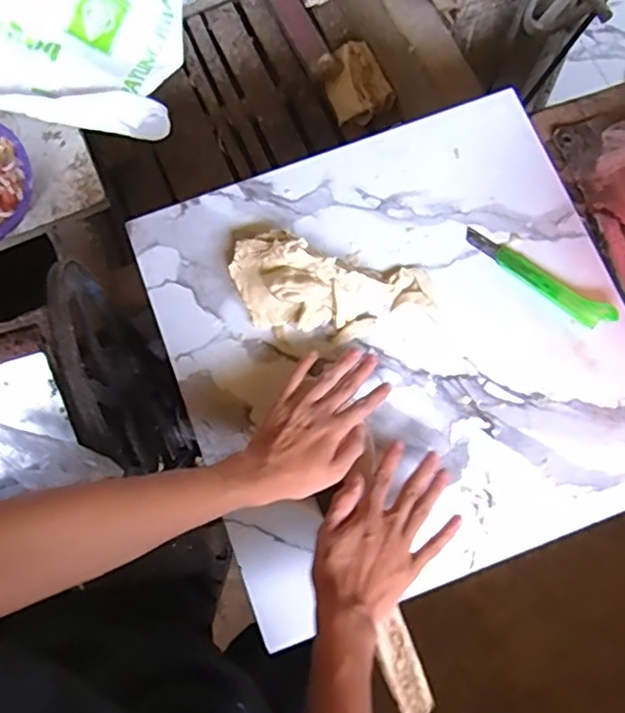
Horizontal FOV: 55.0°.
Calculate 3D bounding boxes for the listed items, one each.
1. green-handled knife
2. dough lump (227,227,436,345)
[{"bbox_3d":[0.254,-0.092,0.672,0.180,0.016,0.033,39,79,8],"label":"green-handled knife"},{"bbox_3d":[0.018,-0.073,0.655,0.225,0.043,0.105,14,76,3],"label":"dough lump"}]

